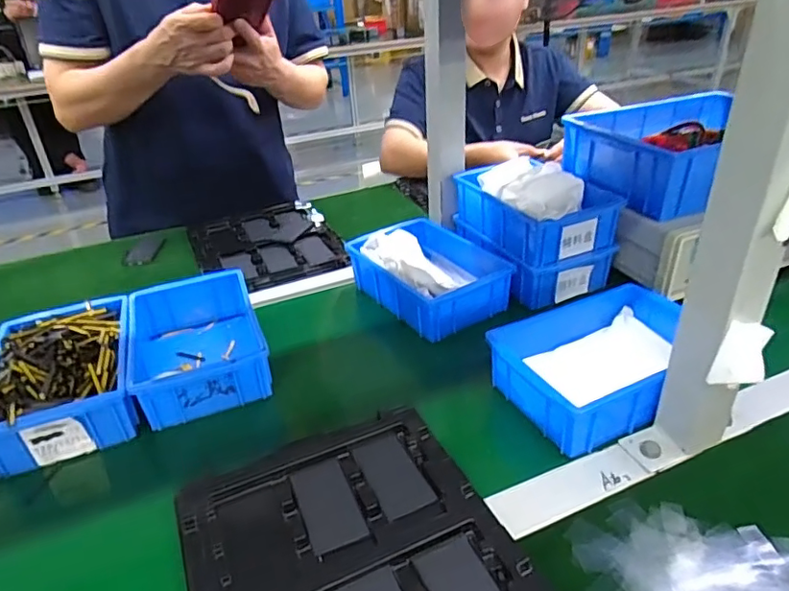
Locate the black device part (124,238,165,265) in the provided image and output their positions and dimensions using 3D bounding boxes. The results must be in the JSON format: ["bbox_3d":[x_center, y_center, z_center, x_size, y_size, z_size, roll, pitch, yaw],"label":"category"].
[{"bbox_3d":[-0.412,-0.074,0.909,0.047,0.011,0.085,-4,32,-2],"label":"black device part"}]

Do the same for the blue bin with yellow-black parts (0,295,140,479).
[{"bbox_3d":[-0.346,0.077,0.578,0.136,0.067,0.196,-14,33,-18],"label":"blue bin with yellow-black parts"}]

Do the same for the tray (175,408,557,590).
[{"bbox_3d":[-0.028,0.197,0.400,0.222,0.018,0.274,-16,34,-21],"label":"tray"}]

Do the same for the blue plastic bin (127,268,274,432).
[{"bbox_3d":[-0.225,0.050,0.629,0.131,0.057,0.205,-15,33,-18],"label":"blue plastic bin"}]

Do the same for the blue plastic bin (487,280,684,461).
[{"bbox_3d":[0.207,0.064,0.554,0.206,0.061,0.144,-17,34,-21],"label":"blue plastic bin"}]

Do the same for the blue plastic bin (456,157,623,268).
[{"bbox_3d":[0.186,-0.120,0.735,0.130,0.076,0.189,-15,34,-19],"label":"blue plastic bin"}]

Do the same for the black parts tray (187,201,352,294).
[{"bbox_3d":[-0.213,-0.089,0.910,0.217,0.014,0.288,-15,33,-18],"label":"black parts tray"}]

